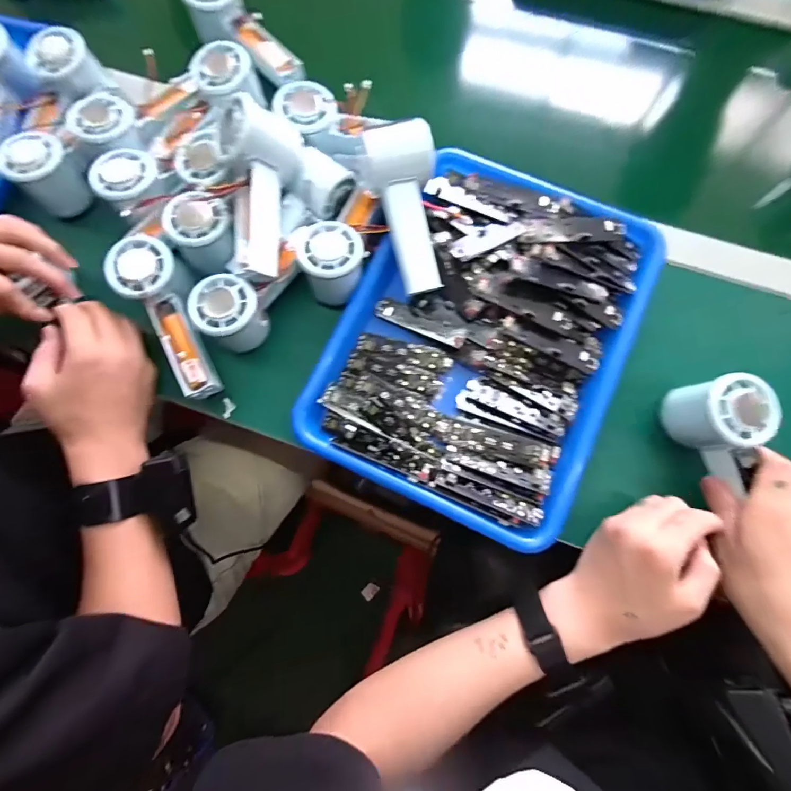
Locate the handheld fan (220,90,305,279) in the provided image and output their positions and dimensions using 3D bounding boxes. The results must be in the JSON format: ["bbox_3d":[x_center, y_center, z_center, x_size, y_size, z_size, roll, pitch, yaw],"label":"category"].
[{"bbox_3d":[-0.123,-0.178,0.372,0.062,0.056,0.147,3,89,1],"label":"handheld fan"}]

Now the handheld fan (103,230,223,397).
[{"bbox_3d":[-0.210,-0.070,0.387,0.059,0.047,0.156,-23,91,-5],"label":"handheld fan"}]

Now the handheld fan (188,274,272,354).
[{"bbox_3d":[-0.151,-0.073,0.391,0.057,0.057,0.054,29,79,7],"label":"handheld fan"}]

